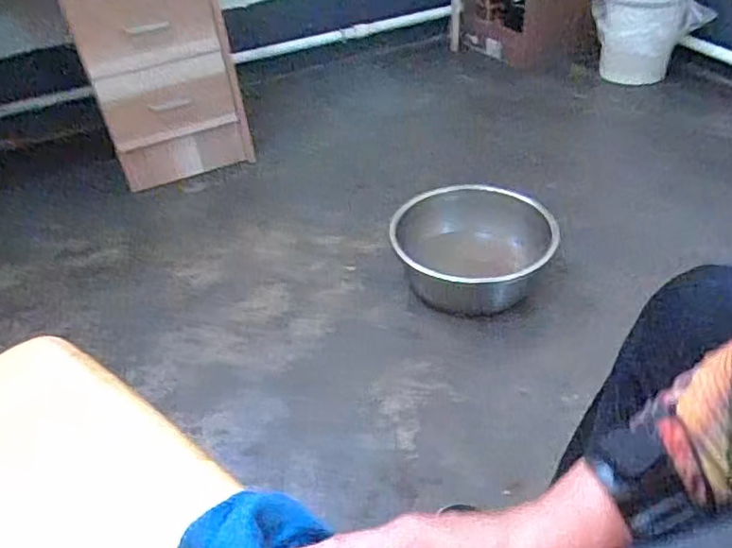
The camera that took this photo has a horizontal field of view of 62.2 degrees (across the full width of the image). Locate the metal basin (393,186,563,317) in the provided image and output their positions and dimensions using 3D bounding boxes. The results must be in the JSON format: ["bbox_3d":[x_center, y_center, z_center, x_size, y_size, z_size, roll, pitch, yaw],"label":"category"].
[{"bbox_3d":[0.207,-0.035,1.145,0.295,0.127,0.295,-3,38,2],"label":"metal basin"}]

